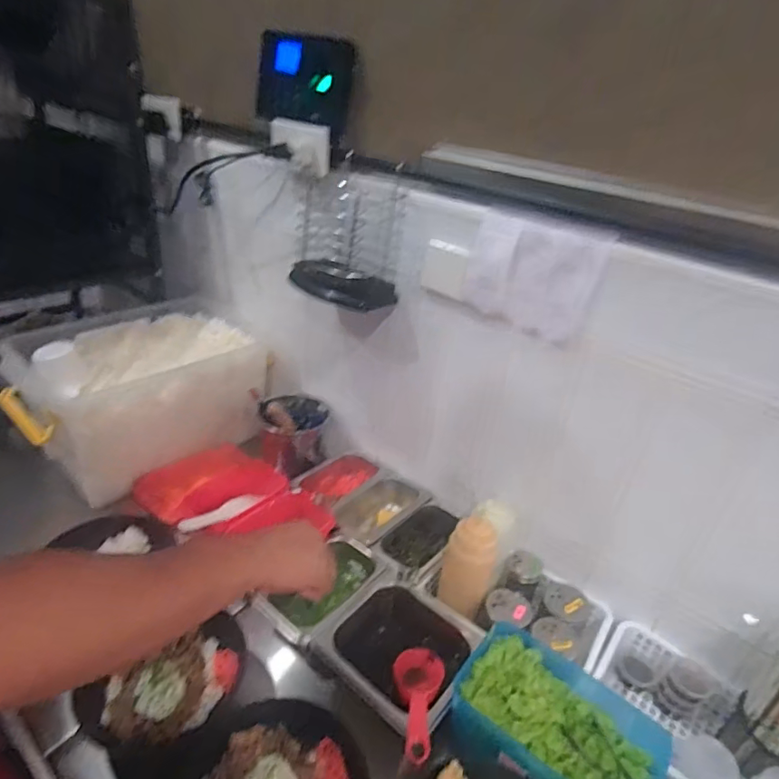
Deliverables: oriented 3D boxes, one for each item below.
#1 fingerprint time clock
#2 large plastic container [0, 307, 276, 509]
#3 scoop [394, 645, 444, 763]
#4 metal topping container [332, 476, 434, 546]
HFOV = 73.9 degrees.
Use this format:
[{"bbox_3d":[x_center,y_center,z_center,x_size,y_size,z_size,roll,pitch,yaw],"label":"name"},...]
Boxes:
[{"bbox_3d":[-0.137,-0.477,0.801,0.175,0.132,0.022,24,28,14],"label":"fingerprint time clock"},{"bbox_3d":[-0.475,0.001,1.007,0.326,0.197,0.421,25,35,27],"label":"large plastic container"},{"bbox_3d":[0.033,0.370,0.618,0.061,0.031,0.159,11,7,5],"label":"scoop"},{"bbox_3d":[-0.020,0.217,0.884,0.106,0.073,0.173,30,37,33],"label":"metal topping container"}]

